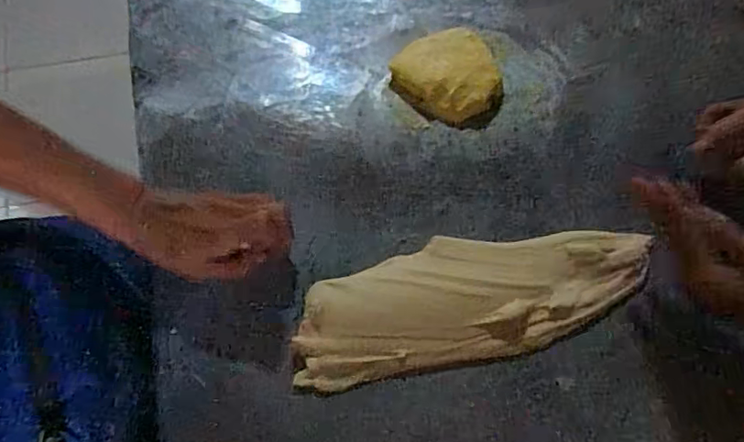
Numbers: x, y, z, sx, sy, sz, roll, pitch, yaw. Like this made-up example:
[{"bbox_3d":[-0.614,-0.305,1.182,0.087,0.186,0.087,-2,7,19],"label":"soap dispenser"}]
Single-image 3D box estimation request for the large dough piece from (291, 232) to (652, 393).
[{"bbox_3d":[0.088,0.069,0.471,0.309,0.018,0.102,-10,74,-3],"label":"large dough piece"}]

